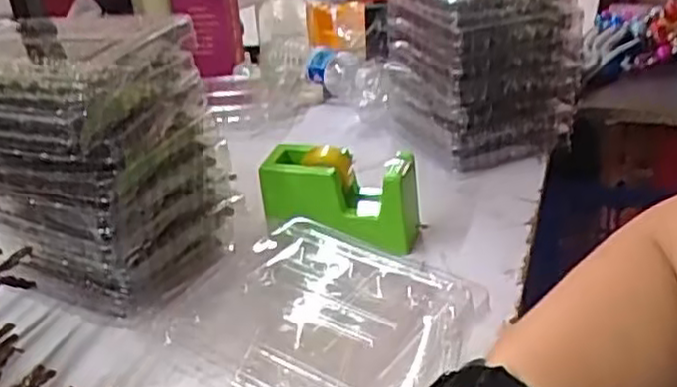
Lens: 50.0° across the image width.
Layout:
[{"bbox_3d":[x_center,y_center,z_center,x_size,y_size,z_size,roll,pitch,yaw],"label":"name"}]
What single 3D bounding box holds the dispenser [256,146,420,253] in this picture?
[{"bbox_3d":[0.003,0.011,0.649,0.134,0.099,0.058,-1,26,7],"label":"dispenser"}]

